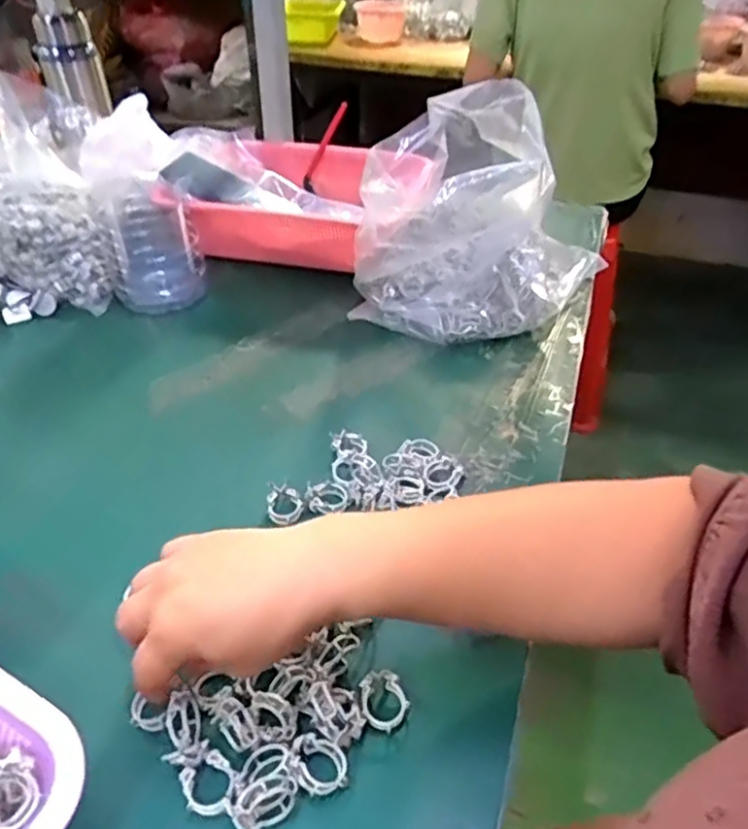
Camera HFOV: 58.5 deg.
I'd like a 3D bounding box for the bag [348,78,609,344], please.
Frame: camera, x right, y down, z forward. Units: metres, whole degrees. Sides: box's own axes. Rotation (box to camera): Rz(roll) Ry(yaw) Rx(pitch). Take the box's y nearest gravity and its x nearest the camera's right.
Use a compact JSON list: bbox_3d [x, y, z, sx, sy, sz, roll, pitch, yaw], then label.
[{"bbox_3d":[0.105,-0.195,0.661,0.233,0.209,0.212,11,40,14],"label":"bag"}]

